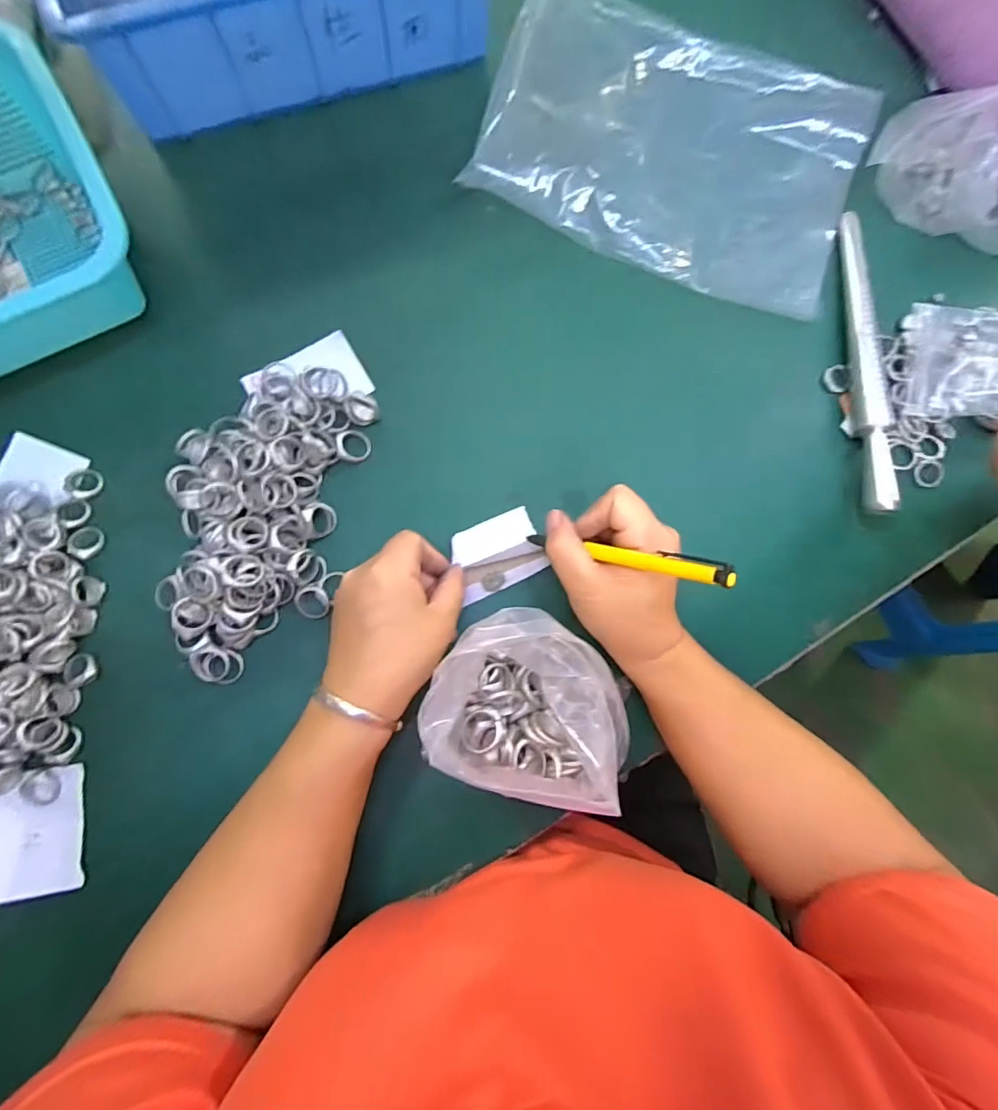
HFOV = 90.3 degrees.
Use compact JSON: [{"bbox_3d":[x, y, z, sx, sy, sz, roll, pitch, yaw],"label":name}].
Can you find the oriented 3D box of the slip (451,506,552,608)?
[{"bbox_3d":[-0.001,-0.001,0.345,0.062,0.007,0.047,-25,89,-8],"label":"slip"}]

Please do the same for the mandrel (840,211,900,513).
[{"bbox_3d":[0.273,-0.147,0.366,0.021,0.025,0.234,2,84,-1],"label":"mandrel"}]

